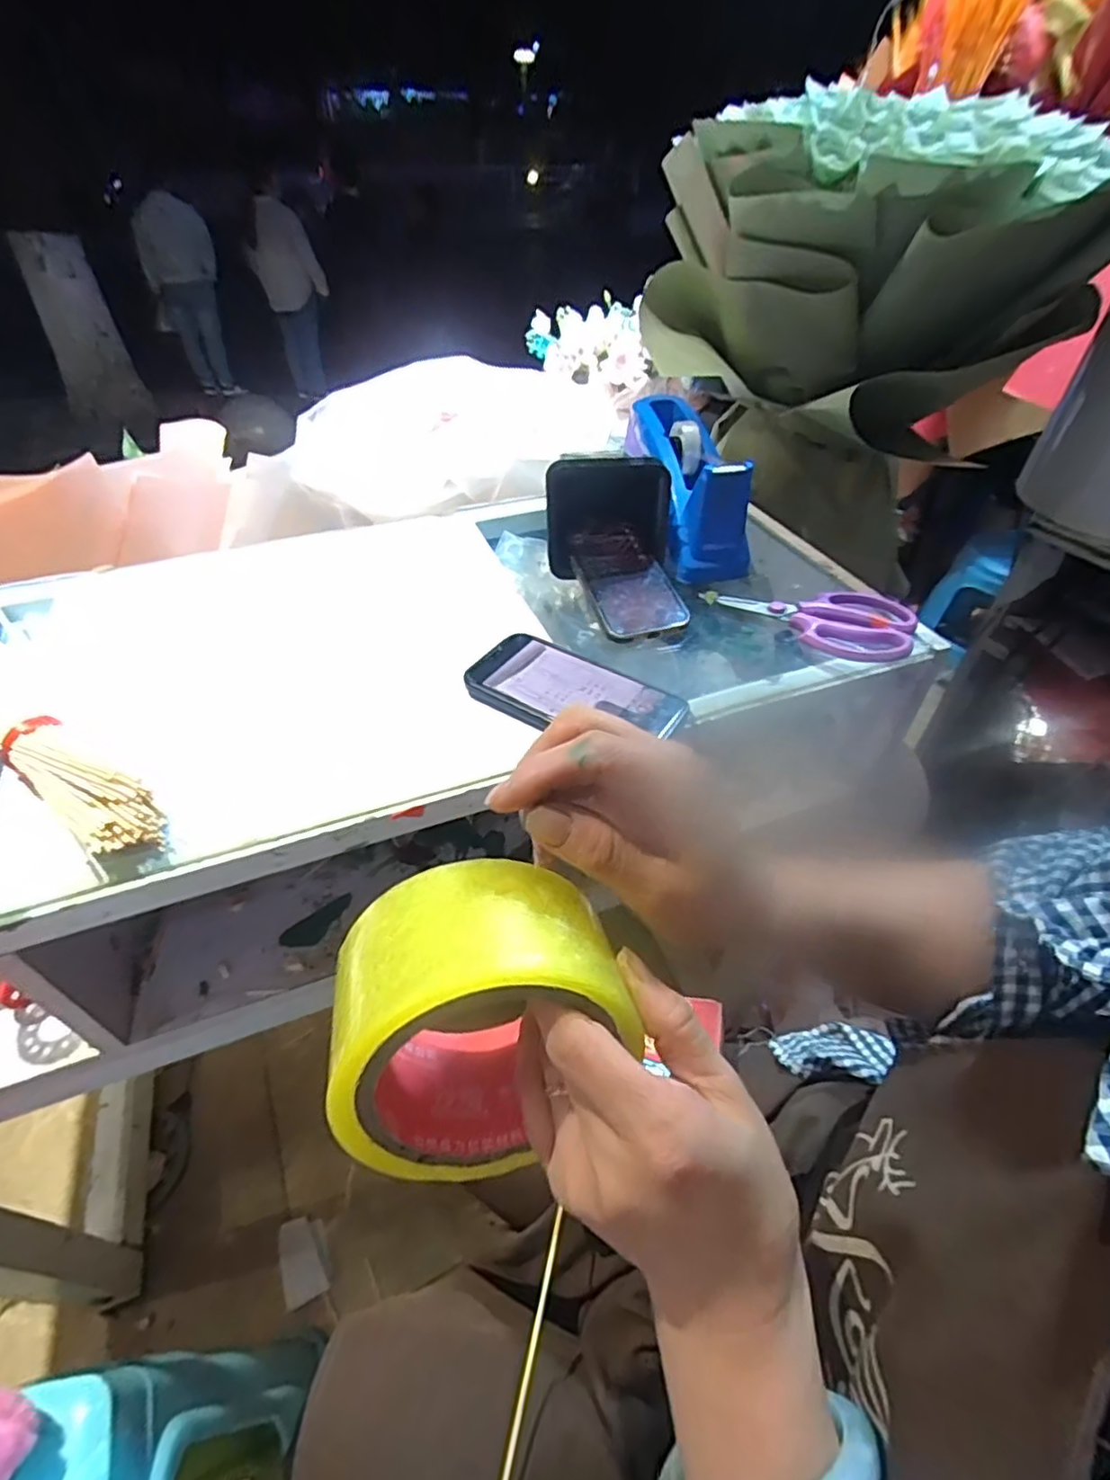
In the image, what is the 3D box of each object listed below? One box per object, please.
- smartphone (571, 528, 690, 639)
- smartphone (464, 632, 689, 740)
[{"bbox_3d":[0.058,-0.144,0.565,0.070,0.011,0.147,-15,53,-8],"label":"smartphone"},{"bbox_3d":[0.012,-0.034,0.471,0.158,0.011,0.076,24,49,23],"label":"smartphone"}]

